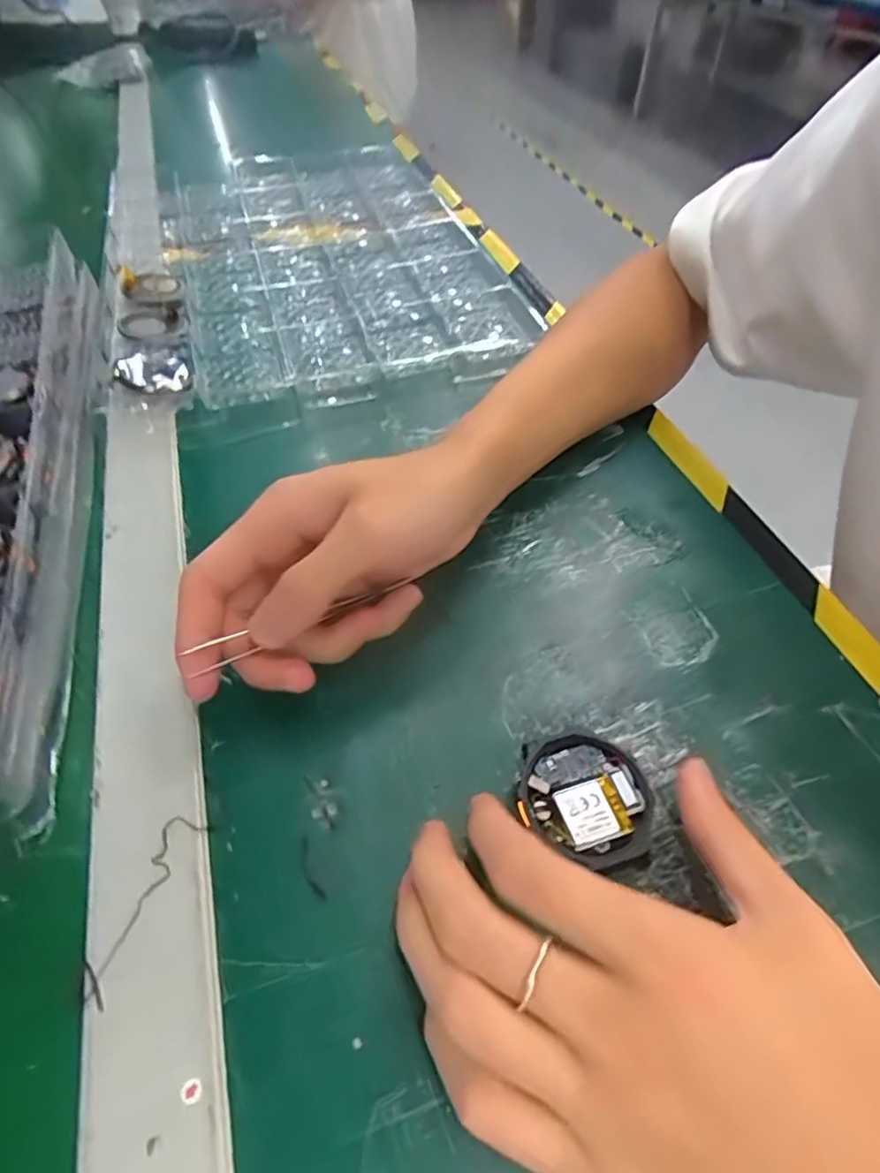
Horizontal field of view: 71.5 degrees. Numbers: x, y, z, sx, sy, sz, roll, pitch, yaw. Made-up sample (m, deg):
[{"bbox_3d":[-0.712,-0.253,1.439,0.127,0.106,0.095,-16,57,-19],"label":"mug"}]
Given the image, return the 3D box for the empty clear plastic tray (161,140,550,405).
[{"bbox_3d":[-0.098,-0.290,0.524,0.245,0.033,0.436,-14,52,-11],"label":"empty clear plastic tray"}]

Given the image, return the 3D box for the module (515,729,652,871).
[{"bbox_3d":[0.054,0.077,0.232,0.048,0.009,0.051,14,51,6],"label":"module"}]

